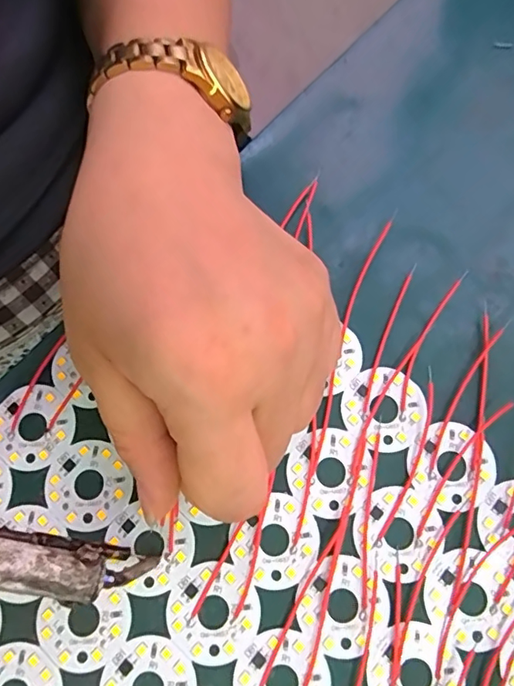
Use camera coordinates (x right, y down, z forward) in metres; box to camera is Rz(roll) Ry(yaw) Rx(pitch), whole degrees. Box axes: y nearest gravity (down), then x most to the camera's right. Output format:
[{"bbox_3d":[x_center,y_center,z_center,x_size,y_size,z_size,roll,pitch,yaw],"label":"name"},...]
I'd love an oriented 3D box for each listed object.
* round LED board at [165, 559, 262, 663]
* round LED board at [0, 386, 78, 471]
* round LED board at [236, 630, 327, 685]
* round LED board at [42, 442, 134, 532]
[{"bbox_3d":[-0.015,0.090,0.170,0.030,0.004,0.030,0,73,1],"label":"round LED board"},{"bbox_3d":[-0.084,0.031,0.188,0.031,0.004,0.030,0,73,1],"label":"round LED board"},{"bbox_3d":[0.008,0.110,0.164,0.029,0.004,0.028,0,73,1],"label":"round LED board"},{"bbox_3d":[-0.062,0.052,0.182,0.028,0.004,0.030,0,73,1],"label":"round LED board"}]

